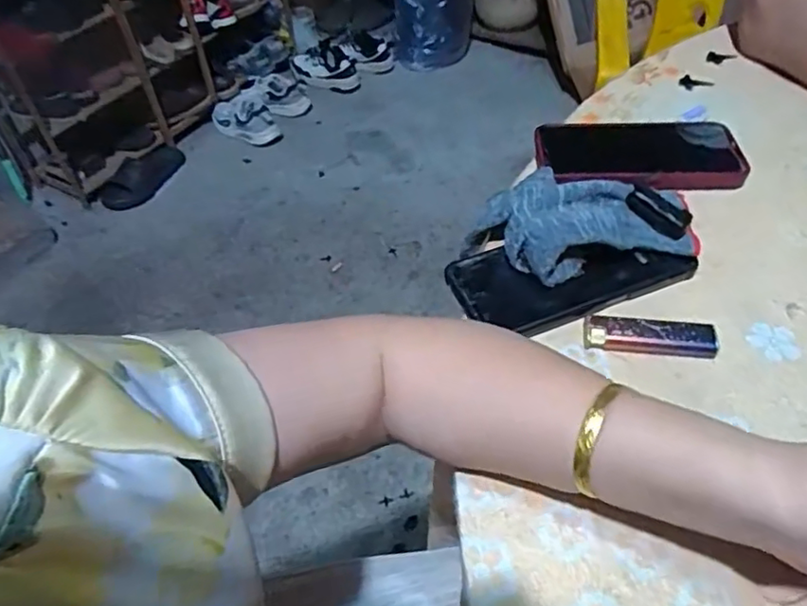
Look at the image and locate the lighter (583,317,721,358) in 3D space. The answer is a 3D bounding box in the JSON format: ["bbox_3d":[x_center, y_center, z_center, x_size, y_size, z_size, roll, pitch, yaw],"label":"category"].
[{"bbox_3d":[0.155,0.021,0.383,0.078,0.012,0.023,4,50,9],"label":"lighter"}]

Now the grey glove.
[{"bbox_3d":[0.121,-0.058,0.429,0.147,0.044,0.087,-12,50,-4],"label":"grey glove"}]

